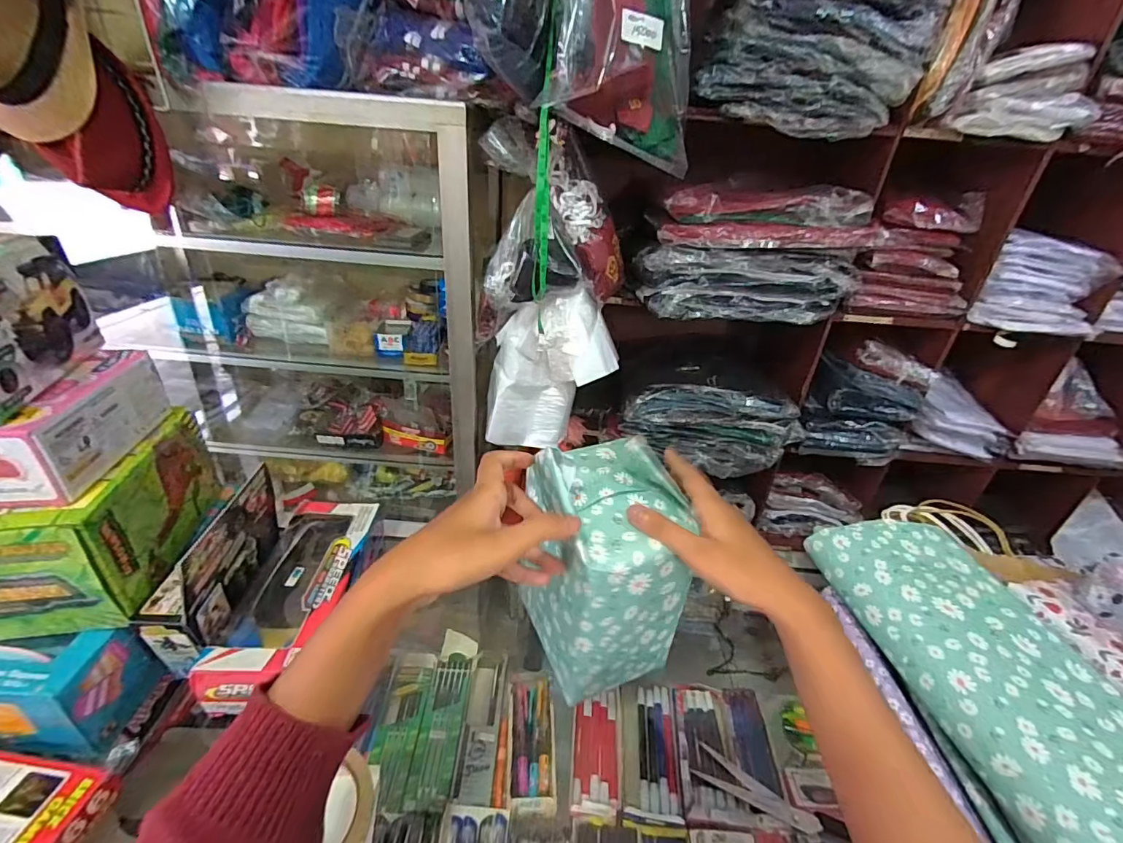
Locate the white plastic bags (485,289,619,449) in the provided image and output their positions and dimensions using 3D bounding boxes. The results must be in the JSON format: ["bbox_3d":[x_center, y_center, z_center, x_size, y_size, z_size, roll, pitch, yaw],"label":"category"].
[{"bbox_3d":[-0.024,-0.089,0.928,0.230,0.317,0.115,3,32,-4],"label":"white plastic bags"}]

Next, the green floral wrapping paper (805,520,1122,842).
[{"bbox_3d":[0.352,0.205,0.377,0.139,0.039,0.326,0,32,-9],"label":"green floral wrapping paper"}]

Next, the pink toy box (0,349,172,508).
[{"bbox_3d":[-0.400,0.000,0.338,0.138,0.055,0.133,0,32,-9],"label":"pink toy box"}]

